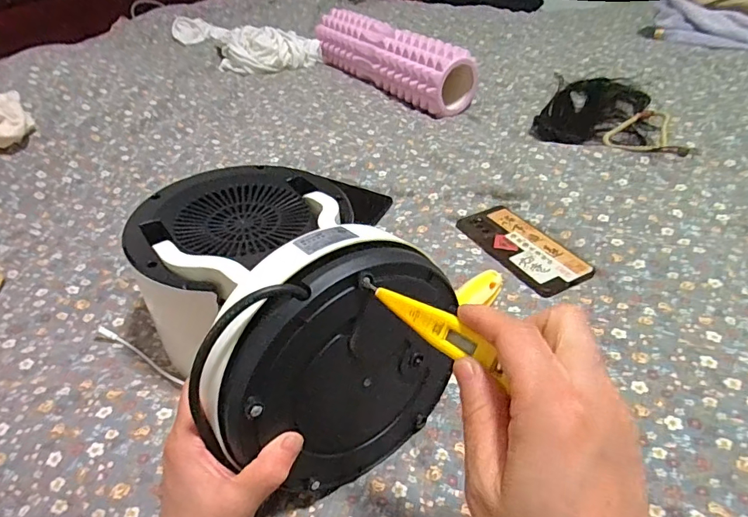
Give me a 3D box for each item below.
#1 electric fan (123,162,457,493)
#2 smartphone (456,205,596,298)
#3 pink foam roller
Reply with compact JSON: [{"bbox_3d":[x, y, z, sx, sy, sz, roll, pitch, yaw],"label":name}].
[{"bbox_3d":[-0.089,0.017,0.411,0.184,0.185,0.305,-24,47,-19],"label":"electric fan"},{"bbox_3d":[0.177,-0.019,0.550,0.080,0.011,0.166,-21,42,-19],"label":"smartphone"},{"bbox_3d":[0.034,-0.443,0.991,0.119,0.103,0.415,-26,44,-24],"label":"pink foam roller"}]

